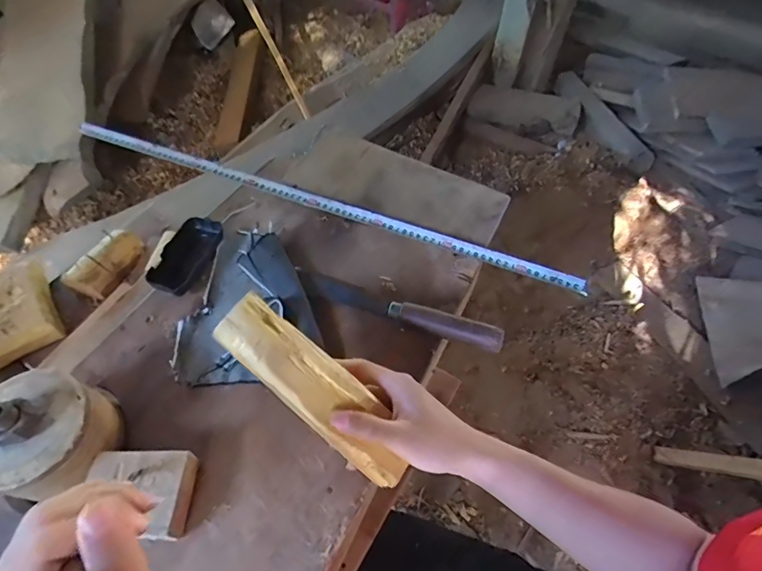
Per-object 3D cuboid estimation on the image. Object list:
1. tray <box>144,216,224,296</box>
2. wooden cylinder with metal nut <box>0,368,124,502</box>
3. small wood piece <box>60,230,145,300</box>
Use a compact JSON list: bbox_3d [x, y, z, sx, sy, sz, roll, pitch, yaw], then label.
[{"bbox_3d":[-0.242,-0.037,0.544,0.054,0.023,0.113,17,56,9],"label":"tray"},{"bbox_3d":[-0.304,0.133,0.392,0.106,0.095,0.107,12,56,5],"label":"wooden cylinder with metal nut"},{"bbox_3d":[-0.406,-0.033,0.650,0.060,0.039,0.109,37,58,-15],"label":"small wood piece"}]

